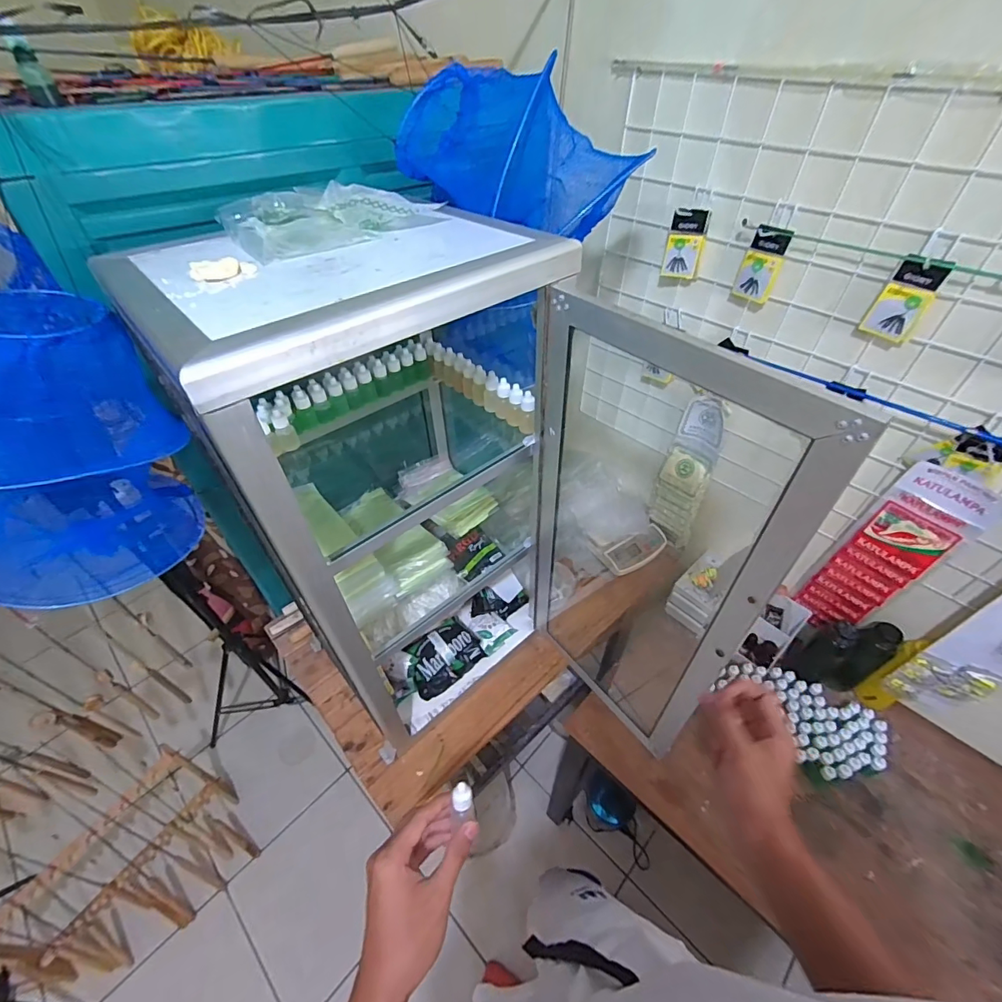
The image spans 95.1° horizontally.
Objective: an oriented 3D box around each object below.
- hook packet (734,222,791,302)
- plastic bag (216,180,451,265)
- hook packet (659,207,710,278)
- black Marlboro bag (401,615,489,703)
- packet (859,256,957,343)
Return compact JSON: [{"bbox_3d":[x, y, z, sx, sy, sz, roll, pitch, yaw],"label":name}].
[{"bbox_3d":[0.379,-0.345,0.668,0.051,0.094,0.018,24,50,21],"label":"hook packet"},{"bbox_3d":[-0.163,-0.293,0.462,0.206,0.032,0.117,-24,51,-23],"label":"plastic bag"},{"bbox_3d":[0.290,-0.403,0.720,0.056,0.094,0.030,16,47,14],"label":"hook packet"},{"bbox_3d":[-0.098,0.265,0.798,0.132,0.063,0.079,-33,55,-29],"label":"black Marlboro bag"},{"bbox_3d":[0.511,-0.254,0.581,0.056,0.094,0.023,33,54,28],"label":"packet"}]

